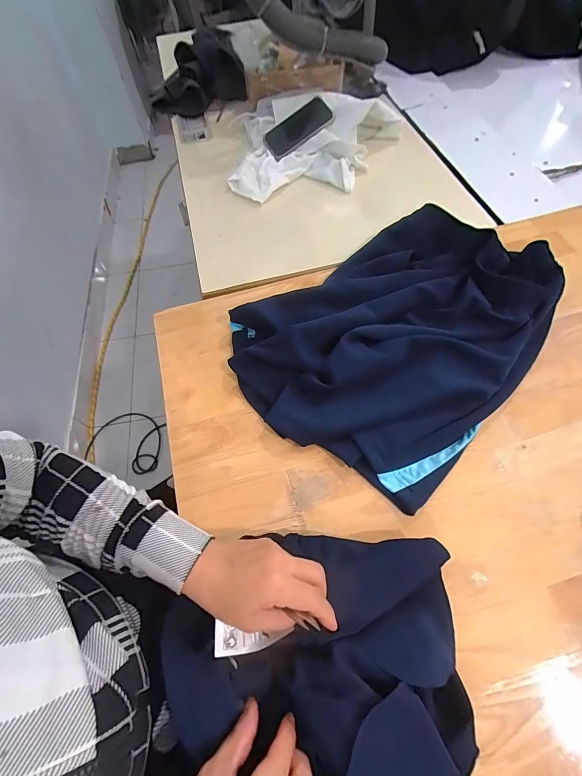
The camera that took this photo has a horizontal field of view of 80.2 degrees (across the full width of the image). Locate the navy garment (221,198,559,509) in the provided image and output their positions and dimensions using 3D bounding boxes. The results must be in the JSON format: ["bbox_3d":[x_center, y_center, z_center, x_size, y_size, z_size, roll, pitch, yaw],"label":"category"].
[{"bbox_3d":[0.146,-0.095,0.491,0.342,0.046,0.447,39,70,21],"label":"navy garment"}]

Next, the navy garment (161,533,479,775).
[{"bbox_3d":[0.018,0.251,0.280,0.256,0.081,0.244,-1,61,2],"label":"navy garment"}]

